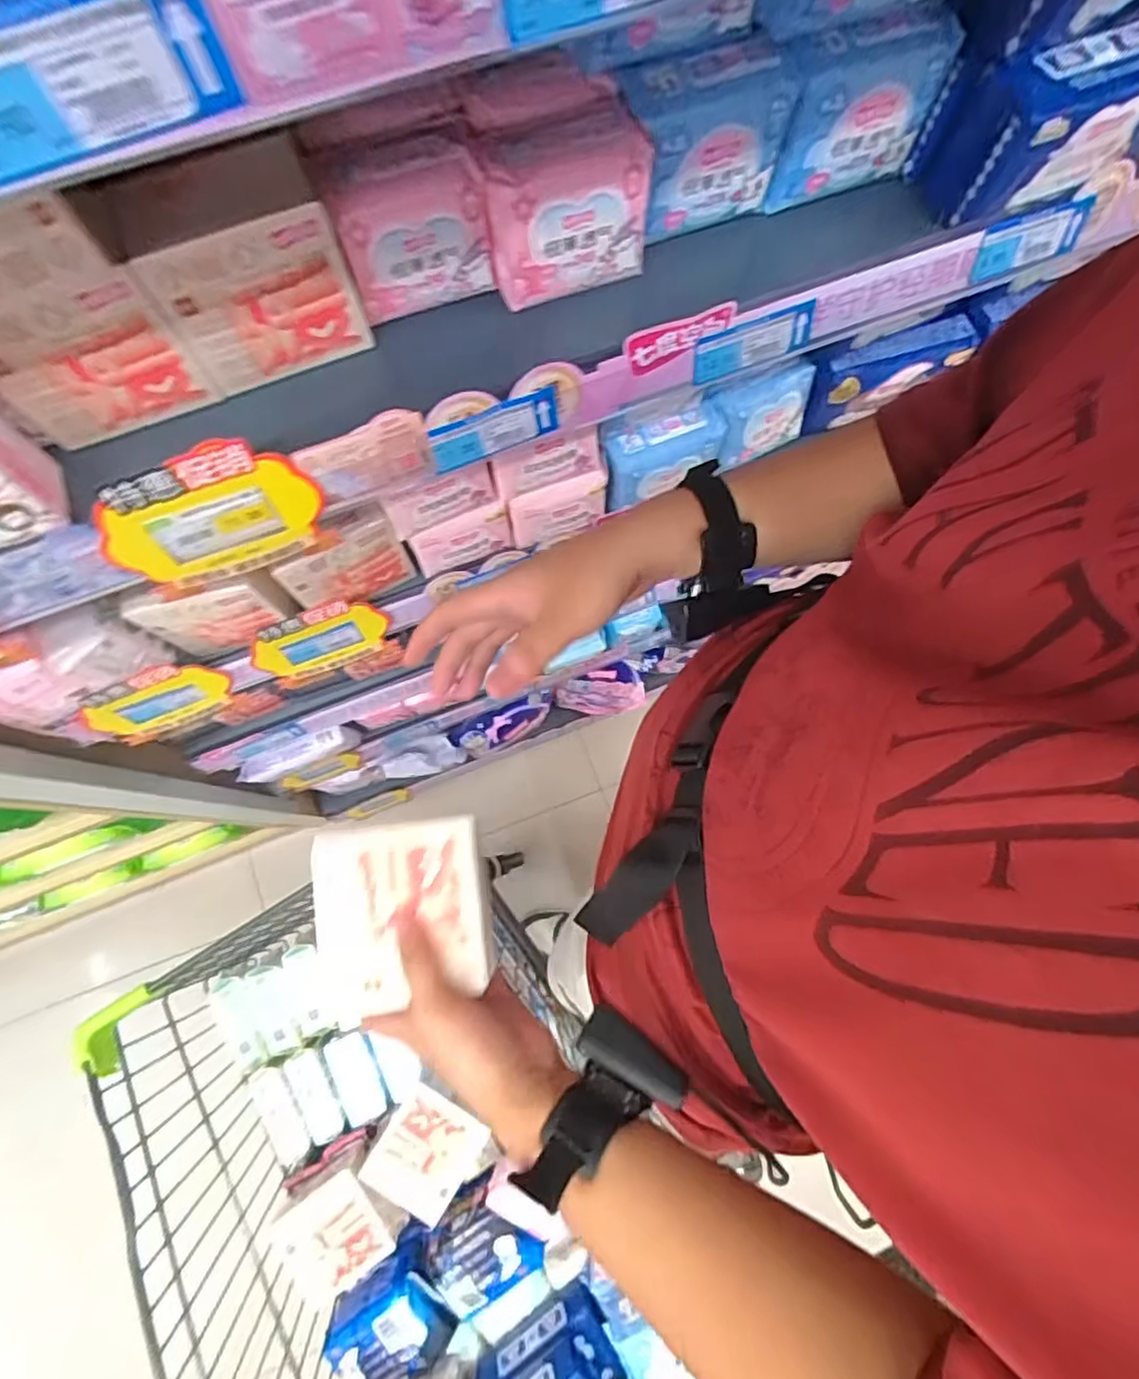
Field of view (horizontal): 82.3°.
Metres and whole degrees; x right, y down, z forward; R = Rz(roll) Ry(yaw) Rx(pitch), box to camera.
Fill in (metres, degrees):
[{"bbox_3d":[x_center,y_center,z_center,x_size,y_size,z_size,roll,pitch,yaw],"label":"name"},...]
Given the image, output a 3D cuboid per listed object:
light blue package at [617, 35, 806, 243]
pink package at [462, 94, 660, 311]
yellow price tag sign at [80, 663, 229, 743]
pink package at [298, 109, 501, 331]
[{"bbox_3d":[0.091,-0.373,0.447,0.103,0.091,0.052,-18,77,-5],"label":"light blue package"},{"bbox_3d":[-0.005,-0.325,0.439,0.105,0.085,0.060,-16,77,-5],"label":"pink package"},{"bbox_3d":[-0.430,0.013,0.686,0.144,0.107,0.009,-24,66,0],"label":"yellow price tag sign"},{"bbox_3d":[-0.105,-0.306,0.429,0.096,0.094,0.052,-24,77,-6],"label":"pink package"}]

